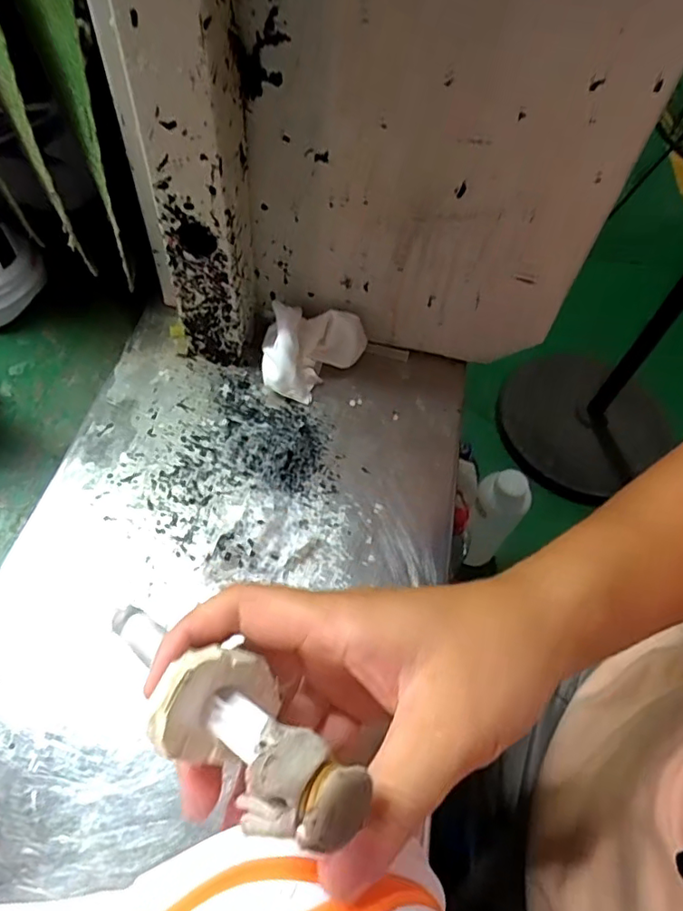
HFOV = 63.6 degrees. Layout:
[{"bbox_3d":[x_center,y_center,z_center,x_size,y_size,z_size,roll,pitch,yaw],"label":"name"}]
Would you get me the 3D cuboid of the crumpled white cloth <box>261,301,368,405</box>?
[{"bbox_3d":[-0.017,-0.068,0.363,0.068,0.039,0.055,1,57,-5],"label":"crumpled white cloth"}]

